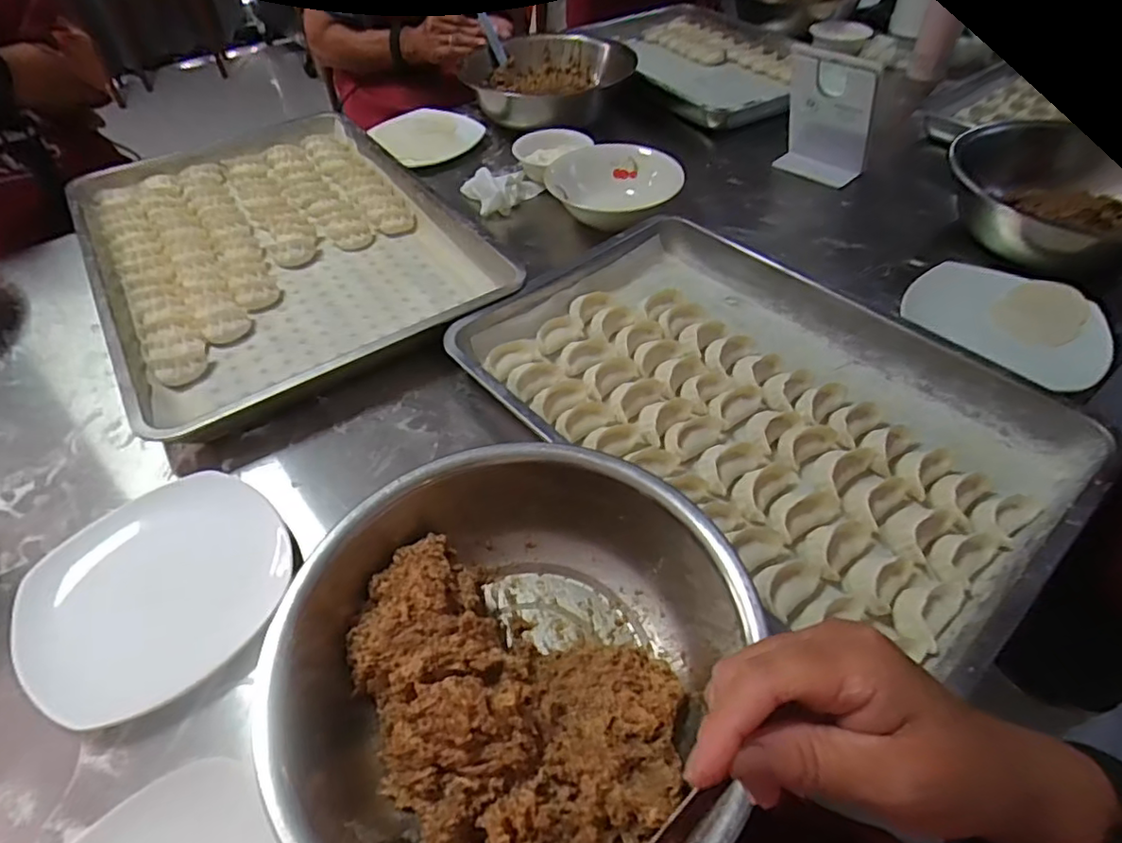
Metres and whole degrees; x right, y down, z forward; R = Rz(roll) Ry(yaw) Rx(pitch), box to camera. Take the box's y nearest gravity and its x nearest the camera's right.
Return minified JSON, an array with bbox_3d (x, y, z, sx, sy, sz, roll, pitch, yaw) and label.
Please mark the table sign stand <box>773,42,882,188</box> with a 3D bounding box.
[{"bbox_3d":[0.352,-0.401,0.805,0.034,0.156,0.122,-35,56,-26],"label":"table sign stand"}]

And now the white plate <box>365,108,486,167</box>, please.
[{"bbox_3d":[-0.208,-0.450,0.953,0.160,0.017,0.182,-28,53,-21],"label":"white plate"}]

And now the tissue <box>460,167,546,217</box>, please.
[{"bbox_3d":[-0.080,-0.320,0.834,0.106,0.034,0.076,-12,49,-8],"label":"tissue"}]

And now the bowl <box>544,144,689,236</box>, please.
[{"bbox_3d":[0.075,-0.308,0.798,0.167,0.061,0.125,27,55,24],"label":"bowl"}]

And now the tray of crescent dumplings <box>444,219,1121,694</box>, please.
[{"bbox_3d":[0.169,-0.027,0.550,0.343,0.042,0.495,-37,56,-27],"label":"tray of crescent dumplings"}]

